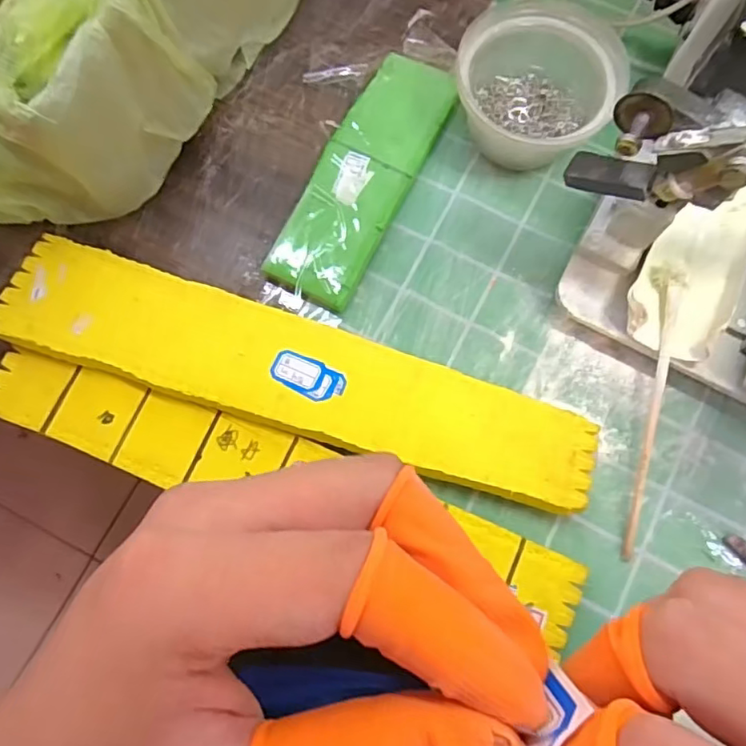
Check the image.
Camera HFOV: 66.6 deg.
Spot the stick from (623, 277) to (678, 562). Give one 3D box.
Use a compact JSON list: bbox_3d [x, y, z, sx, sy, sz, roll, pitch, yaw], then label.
[{"bbox_3d":[0.156,0.026,0.318,0.007,0.010,0.155,11,87,2],"label":"stick"}]

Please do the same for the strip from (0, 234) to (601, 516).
[{"bbox_3d":[-0.045,0.000,0.328,0.341,0.022,0.065,17,76,4],"label":"strip"}]

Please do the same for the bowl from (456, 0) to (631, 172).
[{"bbox_3d":[0.105,-0.184,0.362,0.095,0.052,0.103,0,76,0],"label":"bowl"}]

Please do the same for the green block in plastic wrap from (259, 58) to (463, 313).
[{"bbox_3d":[-0.004,-0.130,0.368,0.058,0.015,0.184,26,77,6],"label":"green block in plastic wrap"}]

